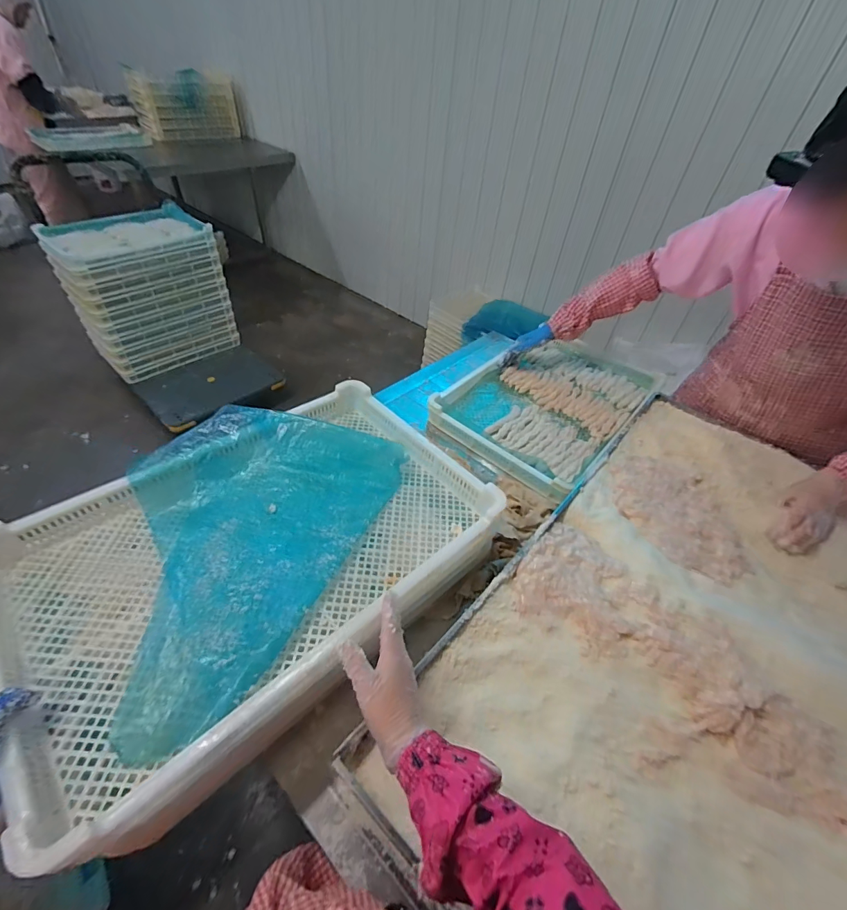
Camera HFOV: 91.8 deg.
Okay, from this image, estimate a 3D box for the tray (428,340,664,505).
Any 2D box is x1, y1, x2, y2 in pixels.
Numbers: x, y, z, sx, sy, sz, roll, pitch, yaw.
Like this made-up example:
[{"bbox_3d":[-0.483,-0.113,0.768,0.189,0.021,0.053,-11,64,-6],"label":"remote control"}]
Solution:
[{"bbox_3d":[0.345,-0.161,1.071,0.386,0.066,0.610,35,52,25],"label":"tray"}]

